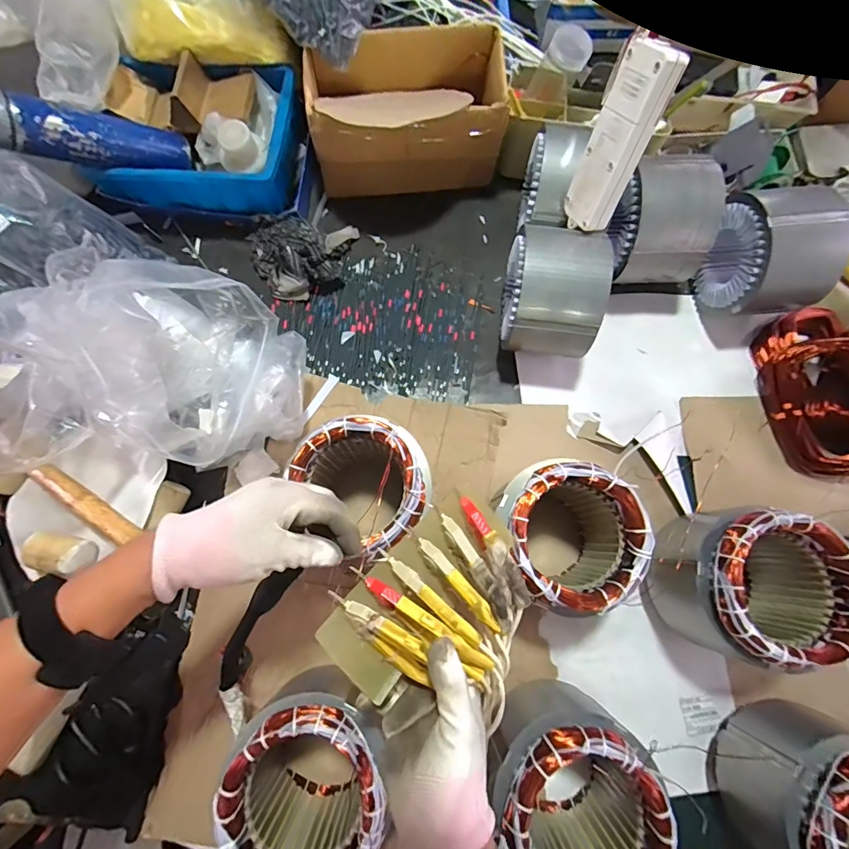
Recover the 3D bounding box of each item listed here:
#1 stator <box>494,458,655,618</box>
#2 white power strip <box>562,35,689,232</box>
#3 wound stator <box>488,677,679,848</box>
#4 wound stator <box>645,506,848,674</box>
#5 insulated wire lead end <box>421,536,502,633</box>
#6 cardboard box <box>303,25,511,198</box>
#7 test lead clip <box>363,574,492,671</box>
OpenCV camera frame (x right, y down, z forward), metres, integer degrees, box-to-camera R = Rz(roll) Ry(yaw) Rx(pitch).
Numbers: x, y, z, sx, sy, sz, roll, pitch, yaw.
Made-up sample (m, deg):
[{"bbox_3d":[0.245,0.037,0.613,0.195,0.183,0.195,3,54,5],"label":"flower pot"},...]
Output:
[{"bbox_3d":[0.146,0.116,0.488,0.131,0.142,0.140,0,77,0],"label":"stator"},{"bbox_3d":[0.204,-0.302,0.478,0.021,0.173,0.063,-26,62,-30],"label":"white power strip"},{"bbox_3d":[0.140,0.346,0.439,0.137,0.164,0.132,0,77,0],"label":"wound stator"},{"bbox_3d":[0.350,0.168,0.487,0.143,0.158,0.141,0,77,0],"label":"wound stator"},{"bbox_3d":[0.028,0.129,0.357,0.012,0.013,0.090,-41,80,-9],"label":"insulated wire lead end"},{"bbox_3d":[-0.025,-0.460,0.664,0.273,0.138,0.154,-4,77,-1],"label":"cardboard box"},{"bbox_3d":[-0.003,0.150,0.342,0.128,0.018,0.015,31,79,9],"label":"test lead clip"}]

